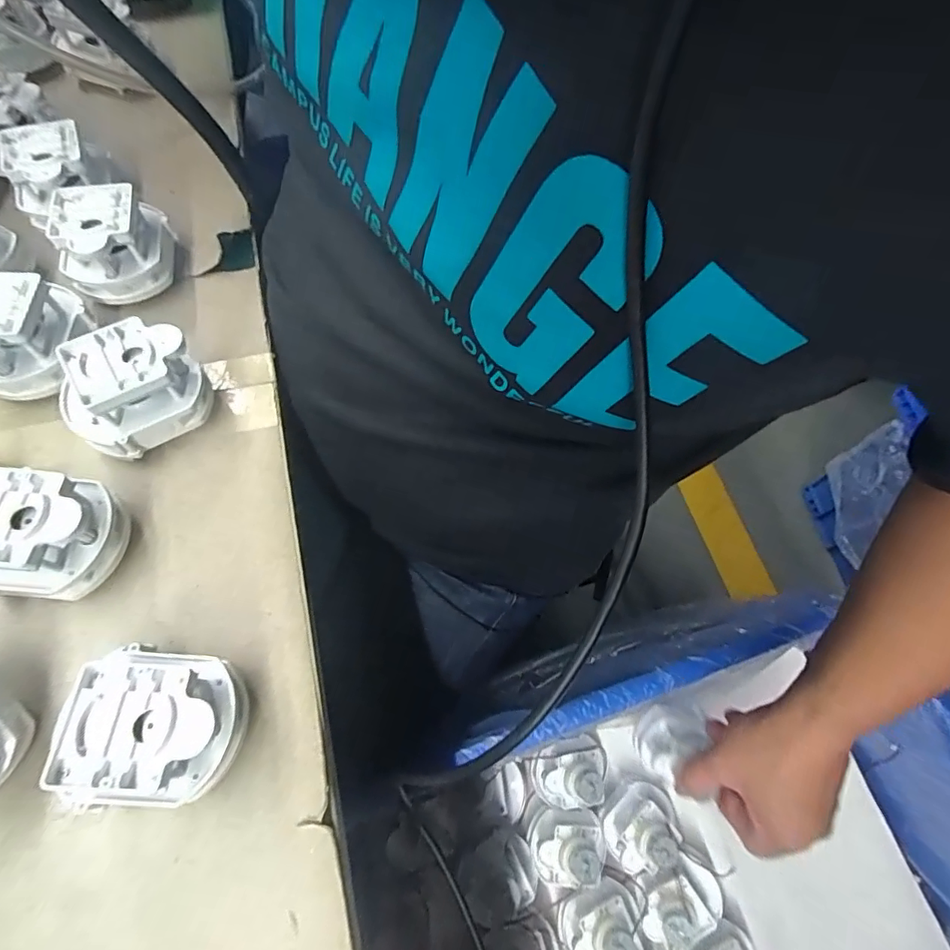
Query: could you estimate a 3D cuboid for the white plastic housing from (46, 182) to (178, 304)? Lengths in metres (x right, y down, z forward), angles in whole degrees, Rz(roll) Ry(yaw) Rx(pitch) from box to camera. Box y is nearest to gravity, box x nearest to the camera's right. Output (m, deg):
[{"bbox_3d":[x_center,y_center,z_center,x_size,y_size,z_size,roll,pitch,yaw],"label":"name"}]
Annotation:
[{"bbox_3d":[-0.227,-0.142,0.326,0.060,0.048,0.061,-3,66,-5],"label":"white plastic housing"}]

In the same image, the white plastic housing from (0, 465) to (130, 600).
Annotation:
[{"bbox_3d":[-0.206,0.031,0.249,0.063,0.051,0.054,1,66,-3],"label":"white plastic housing"}]

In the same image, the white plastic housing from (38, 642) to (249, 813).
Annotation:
[{"bbox_3d":[-0.129,0.105,0.220,0.061,0.051,0.054,4,66,-1],"label":"white plastic housing"}]

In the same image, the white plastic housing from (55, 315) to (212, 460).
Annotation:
[{"bbox_3d":[-0.188,-0.047,0.287,0.071,0.050,0.062,-38,73,-18],"label":"white plastic housing"}]

